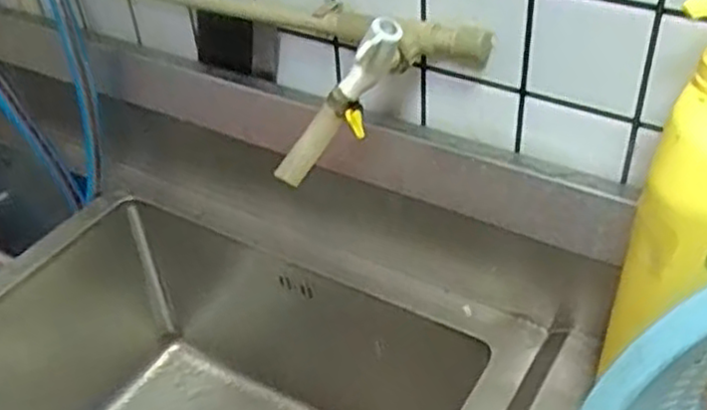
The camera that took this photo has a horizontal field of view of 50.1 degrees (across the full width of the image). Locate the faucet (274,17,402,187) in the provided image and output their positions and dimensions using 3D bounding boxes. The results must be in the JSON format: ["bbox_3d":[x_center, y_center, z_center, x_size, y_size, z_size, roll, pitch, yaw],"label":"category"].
[{"bbox_3d":[-0.010,-0.080,0.620,0.047,0.161,0.046,22,23,-39],"label":"faucet"}]

